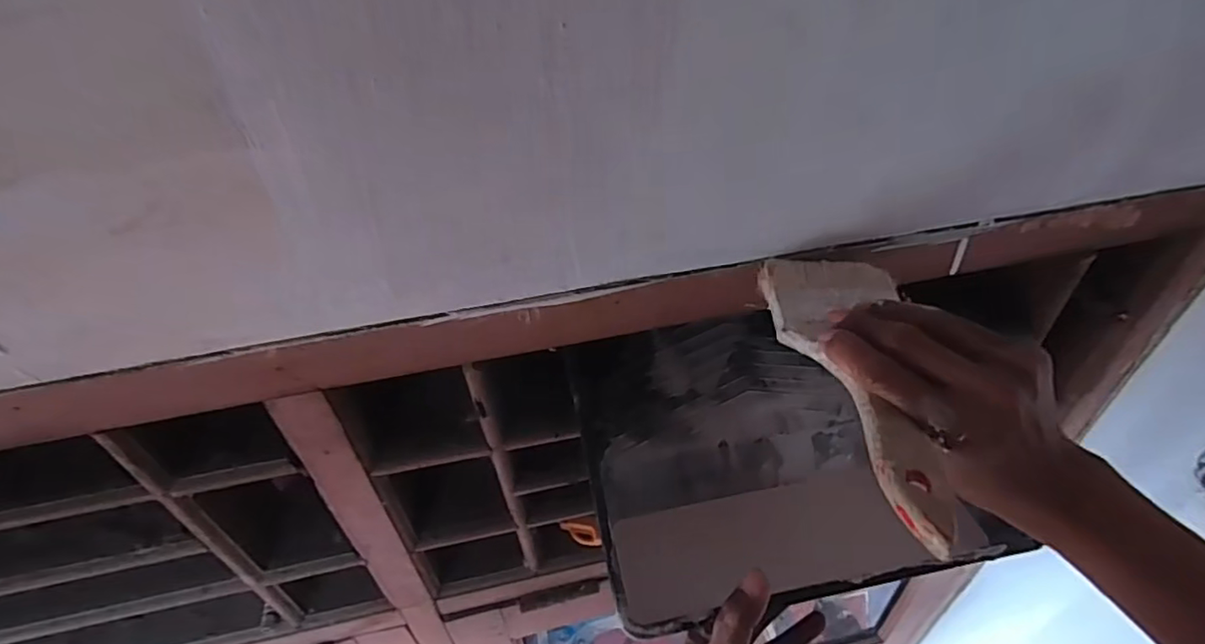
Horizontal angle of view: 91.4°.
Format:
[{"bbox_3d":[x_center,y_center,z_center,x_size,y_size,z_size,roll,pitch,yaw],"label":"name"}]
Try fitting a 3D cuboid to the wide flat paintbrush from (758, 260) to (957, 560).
[{"bbox_3d":[0.134,0.024,0.298,0.074,0.012,0.191,-1,41,2],"label":"wide flat paintbrush"}]

